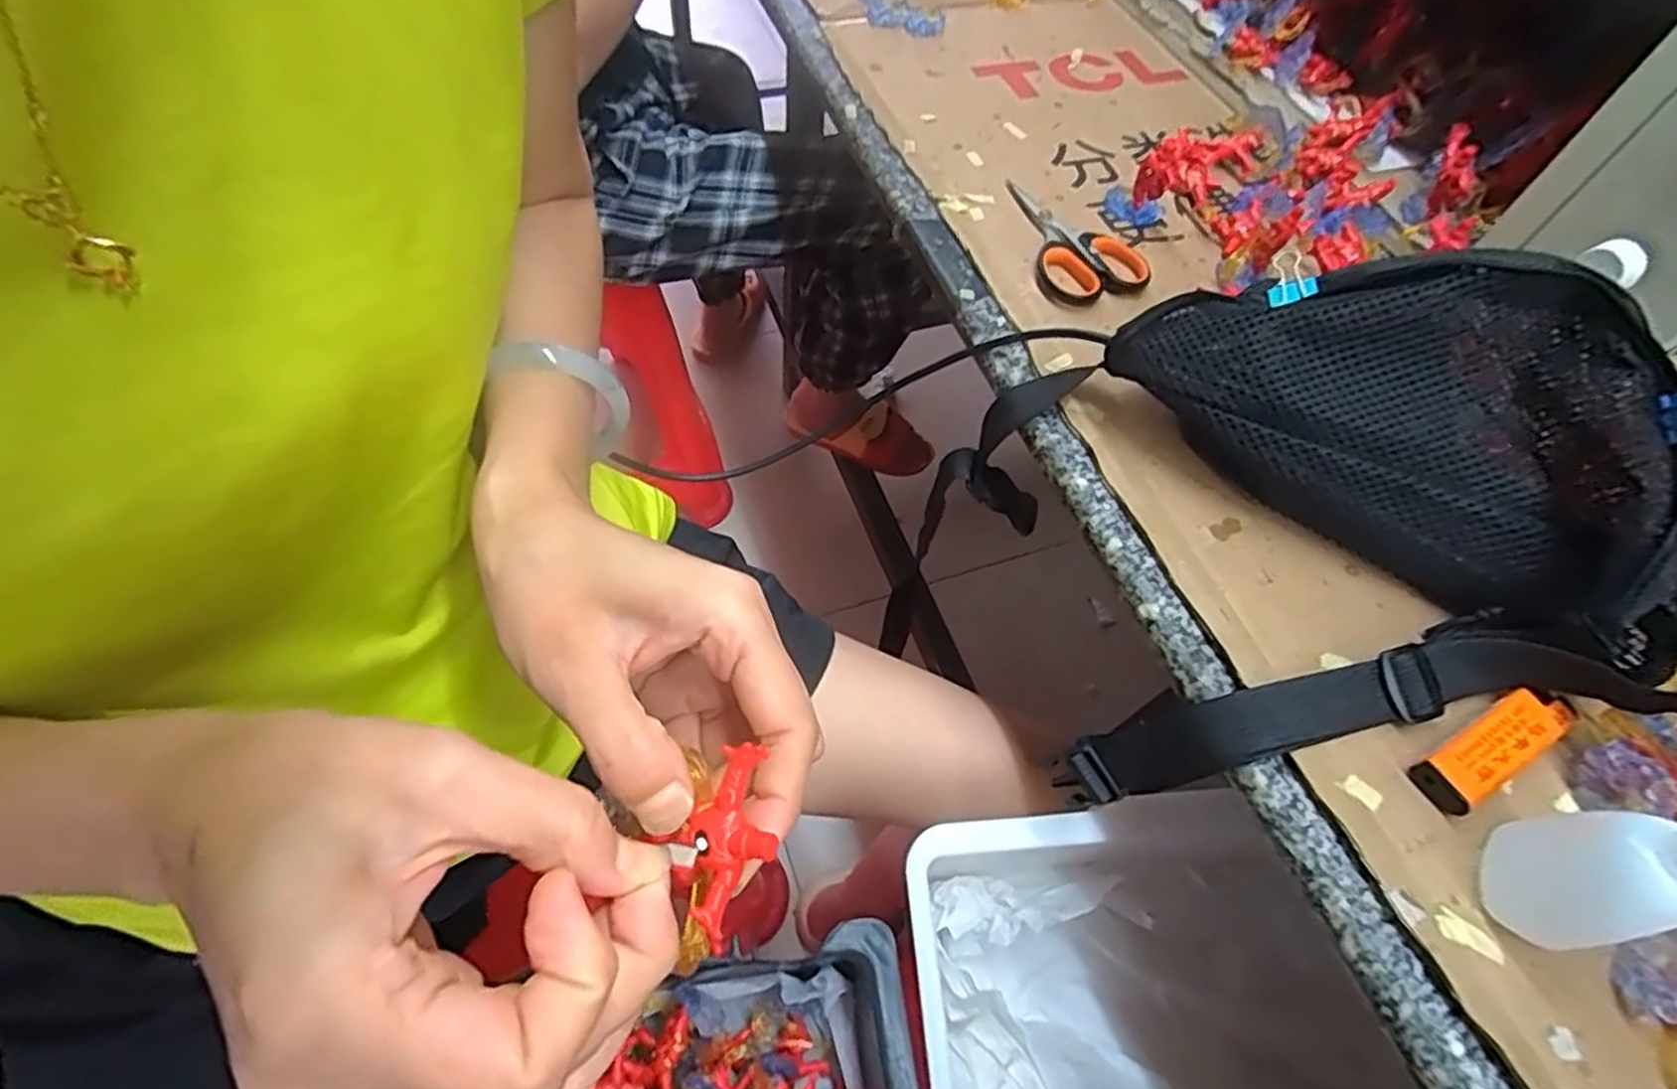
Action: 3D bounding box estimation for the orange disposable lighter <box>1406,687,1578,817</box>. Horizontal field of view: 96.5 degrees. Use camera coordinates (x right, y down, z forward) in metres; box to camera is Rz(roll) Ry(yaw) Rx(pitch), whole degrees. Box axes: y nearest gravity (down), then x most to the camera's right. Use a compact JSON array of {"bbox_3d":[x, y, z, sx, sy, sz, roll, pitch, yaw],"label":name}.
[{"bbox_3d":[0.269,0.081,0.305,0.080,0.013,0.022,-24,63,-18],"label":"orange disposable lighter"}]

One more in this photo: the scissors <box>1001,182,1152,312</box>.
[{"bbox_3d":[0.143,-0.196,0.473,0.067,0.013,0.115,-15,60,-14],"label":"scissors"}]

